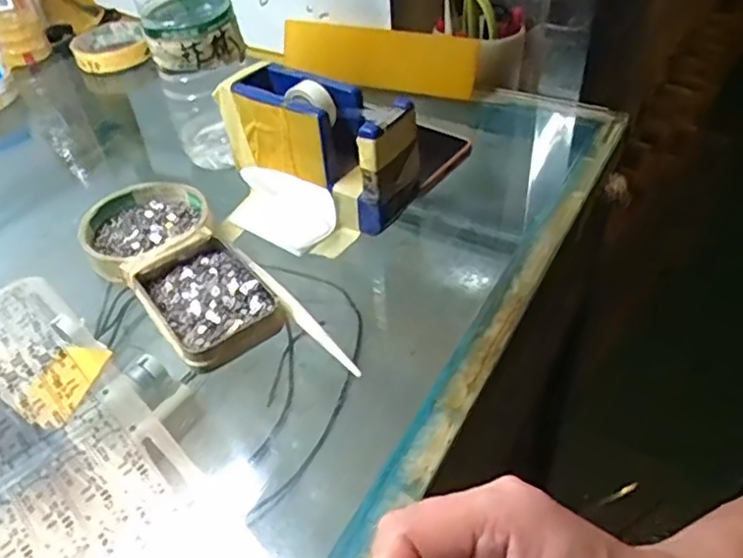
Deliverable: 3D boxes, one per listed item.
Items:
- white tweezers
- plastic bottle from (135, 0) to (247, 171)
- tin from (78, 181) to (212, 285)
[{"bbox_3d":[-0.045,0.017,0.365,0.008,0.009,0.123,-29,47,-23],"label":"white tweezers"},{"bbox_3d":[-0.124,-0.180,0.430,0.063,0.214,0.078,-12,43,-6],"label":"plastic bottle"},{"bbox_3d":[-0.149,-0.036,0.418,0.081,0.016,0.077,-4,43,3],"label":"tin"}]

